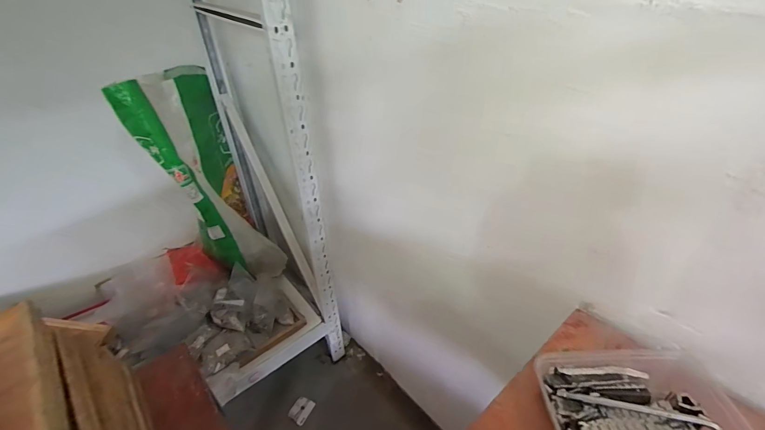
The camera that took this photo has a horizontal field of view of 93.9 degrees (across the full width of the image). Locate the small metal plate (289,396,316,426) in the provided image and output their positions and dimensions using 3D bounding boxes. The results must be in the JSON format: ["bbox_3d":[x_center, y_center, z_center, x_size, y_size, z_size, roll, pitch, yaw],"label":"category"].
[{"bbox_3d":[-0.248,0.597,1.096,0.058,0.005,0.070,32,49,9],"label":"small metal plate"}]

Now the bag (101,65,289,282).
[{"bbox_3d":[-0.516,-0.100,1.063,0.253,0.600,0.340,-21,40,-23],"label":"bag"}]

